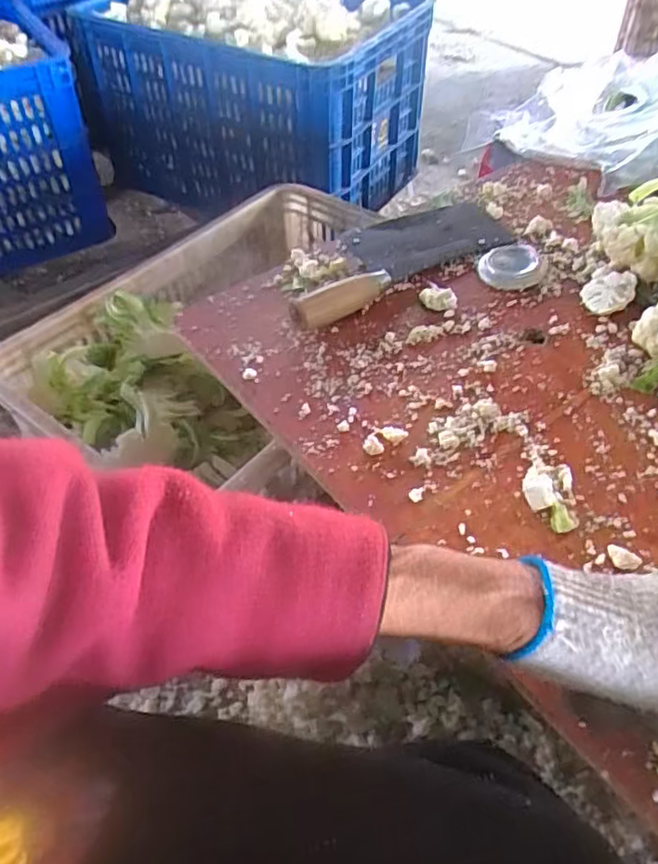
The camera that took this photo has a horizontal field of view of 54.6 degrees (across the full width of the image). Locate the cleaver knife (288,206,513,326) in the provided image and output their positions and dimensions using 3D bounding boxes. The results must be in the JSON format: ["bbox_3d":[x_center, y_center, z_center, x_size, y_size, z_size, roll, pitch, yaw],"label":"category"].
[{"bbox_3d":[0.061,-0.173,0.612,0.251,0.029,0.089,-27,53,-19],"label":"cleaver knife"}]

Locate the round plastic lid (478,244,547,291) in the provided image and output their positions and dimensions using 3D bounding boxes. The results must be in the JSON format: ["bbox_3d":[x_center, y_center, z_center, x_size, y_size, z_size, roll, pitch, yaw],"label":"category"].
[{"bbox_3d":[0.175,-0.159,0.606,0.060,0.013,0.059,-1,49,1],"label":"round plastic lid"}]

